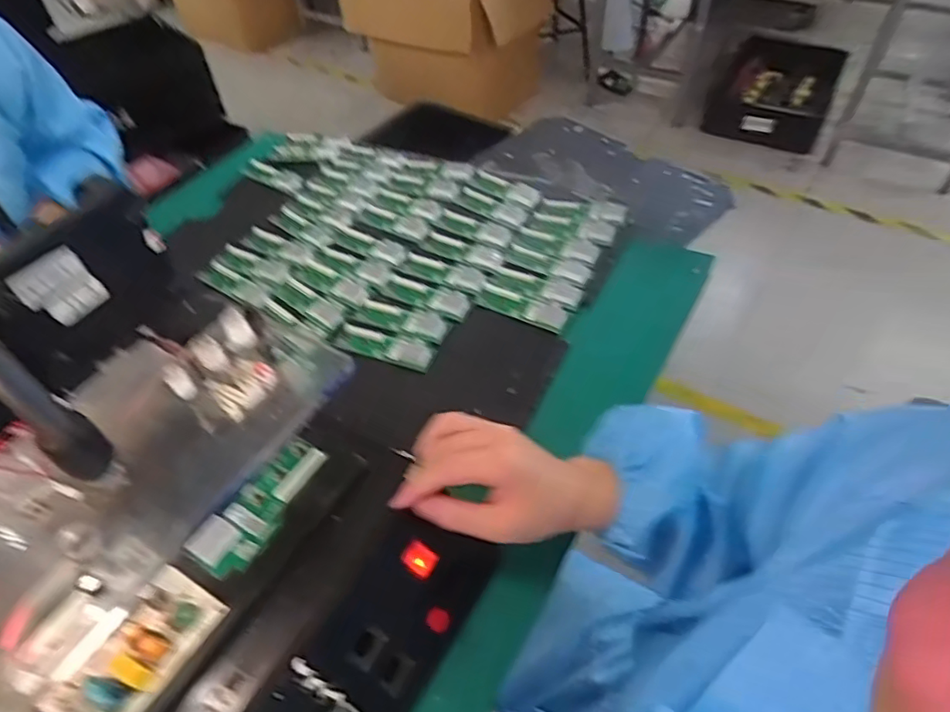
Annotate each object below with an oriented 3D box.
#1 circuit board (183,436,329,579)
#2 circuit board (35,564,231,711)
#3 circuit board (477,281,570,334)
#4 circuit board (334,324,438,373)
[{"bbox_3d":[-0.140,0.095,0.388,0.038,0.008,0.098,22,54,20],"label":"circuit board"},{"bbox_3d":[-0.189,0.164,0.328,0.047,0.019,0.088,25,55,22],"label":"circuit board"},{"bbox_3d":[0.050,-0.053,0.623,0.098,0.008,0.032,23,54,21],"label":"circuit board"},{"bbox_3d":[-0.089,-0.012,0.594,0.106,0.012,0.035,15,52,15],"label":"circuit board"}]

